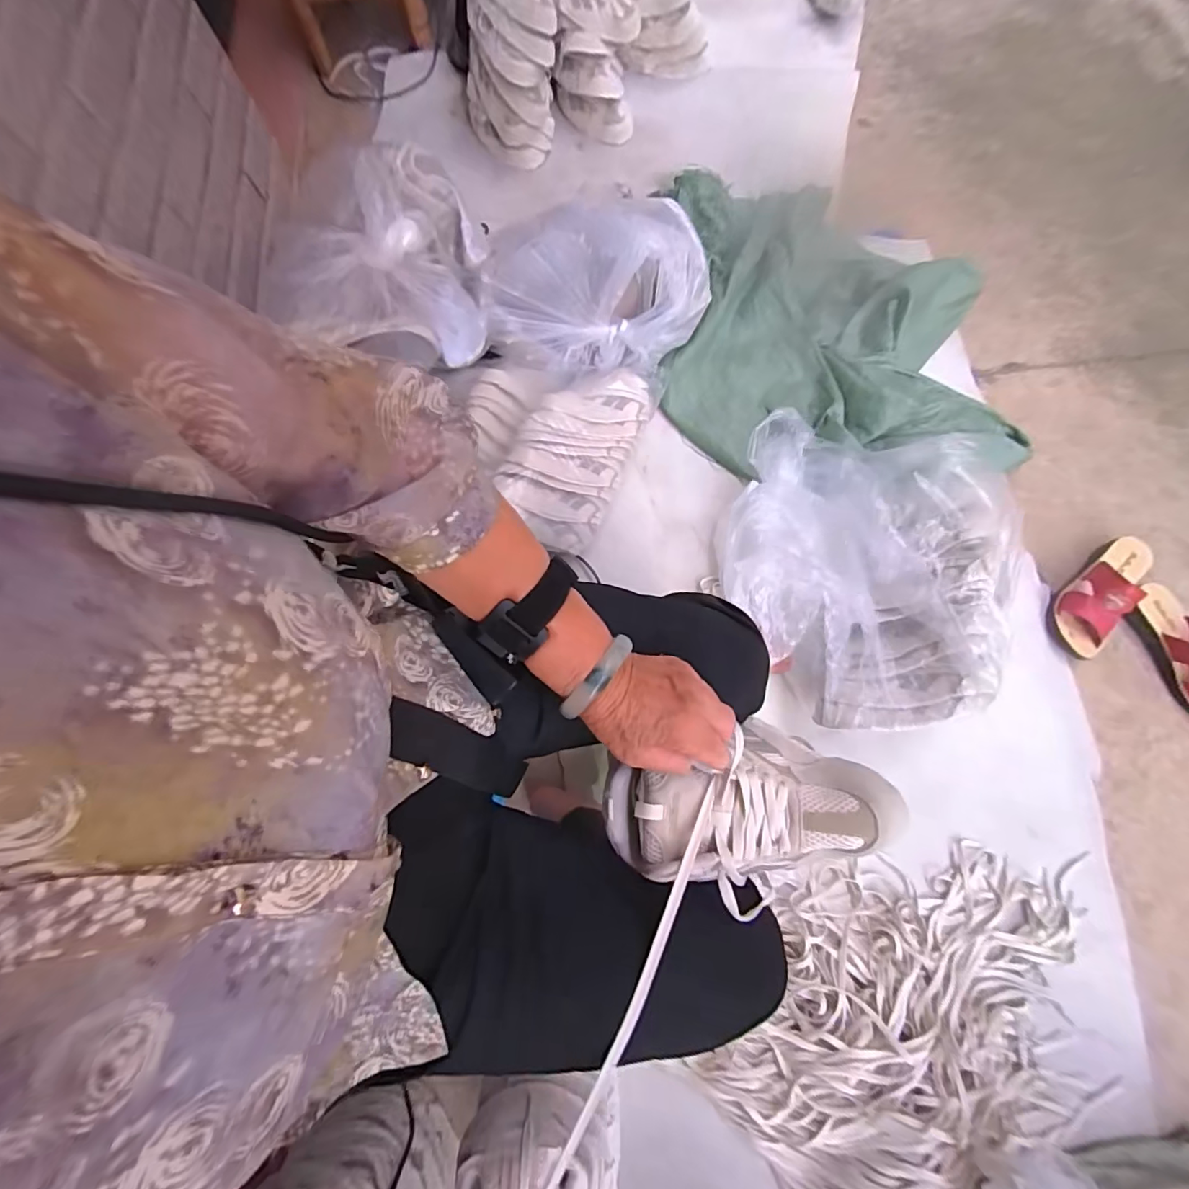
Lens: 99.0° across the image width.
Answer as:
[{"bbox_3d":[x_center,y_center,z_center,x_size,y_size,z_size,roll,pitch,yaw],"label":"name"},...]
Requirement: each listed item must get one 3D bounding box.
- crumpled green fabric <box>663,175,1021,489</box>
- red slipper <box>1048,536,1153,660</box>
[{"bbox_3d":[0.441,-0.494,0.940,0.637,0.082,0.619,3,75,-1],"label":"crumpled green fabric"},{"bbox_3d":[0.812,-0.009,0.806,0.084,0.076,0.228,42,78,9],"label":"red slipper"}]

